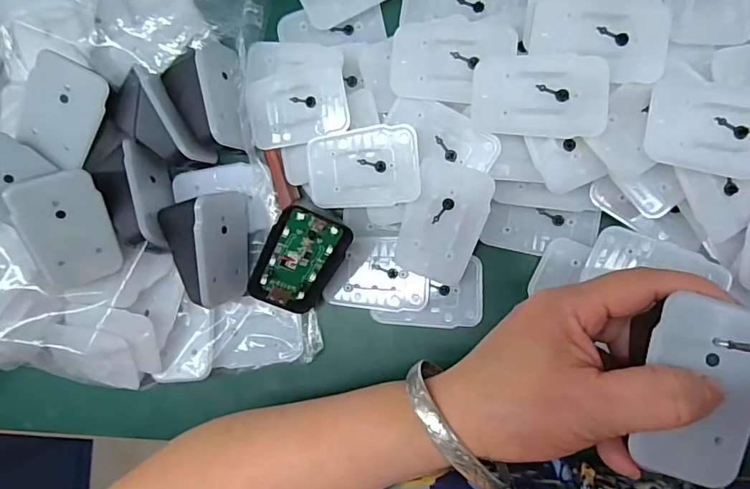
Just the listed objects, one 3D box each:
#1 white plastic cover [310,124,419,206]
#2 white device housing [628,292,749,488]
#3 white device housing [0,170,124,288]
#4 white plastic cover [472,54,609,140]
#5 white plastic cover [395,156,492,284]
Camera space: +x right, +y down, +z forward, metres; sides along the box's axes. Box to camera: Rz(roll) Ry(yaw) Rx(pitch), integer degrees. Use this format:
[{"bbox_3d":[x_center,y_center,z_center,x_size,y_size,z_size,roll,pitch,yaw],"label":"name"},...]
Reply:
[{"bbox_3d":[-0.007,-0.045,0.302,0.067,0.004,0.045,-1,97,19],"label":"white plastic cover"},{"bbox_3d":[0.127,0.057,0.198,0.043,0.007,0.069,16,90,7],"label":"white device housing"},{"bbox_3d":[-0.178,-0.008,0.295,0.010,0.044,0.067,23,129,45],"label":"white device housing"},{"bbox_3d":[0.089,-0.082,0.277,0.069,0.008,0.044,4,89,12],"label":"white plastic cover"},{"bbox_3d":[0.040,-0.012,0.298,0.044,0.005,0.069,20,109,11],"label":"white plastic cover"}]

